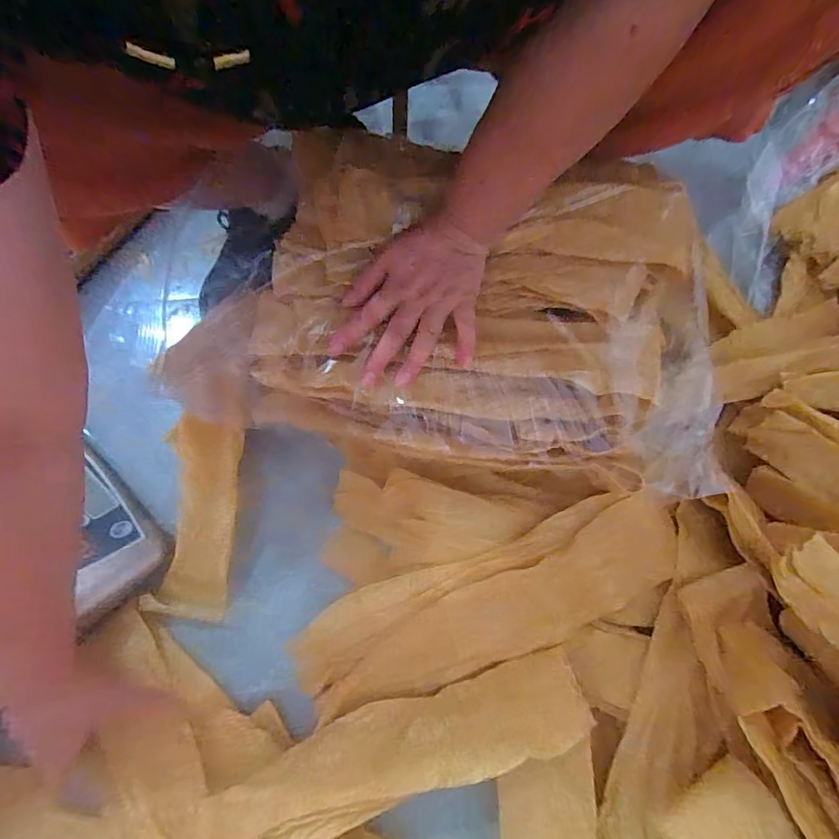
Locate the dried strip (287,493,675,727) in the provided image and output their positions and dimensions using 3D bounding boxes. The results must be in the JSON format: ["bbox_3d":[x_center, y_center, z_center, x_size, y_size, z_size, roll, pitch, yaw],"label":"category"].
[{"bbox_3d":[0.056,0.169,0.411,0.361,0.073,0.111,-21,72,-5],"label":"dried strip"}]

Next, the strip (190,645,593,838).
[{"bbox_3d":[-0.020,0.286,0.385,0.330,0.031,0.068,-18,71,-4],"label":"strip"}]

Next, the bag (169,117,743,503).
[{"bbox_3d":[0.026,-0.109,0.414,0.445,0.071,0.285,9,72,5],"label":"bag"}]

